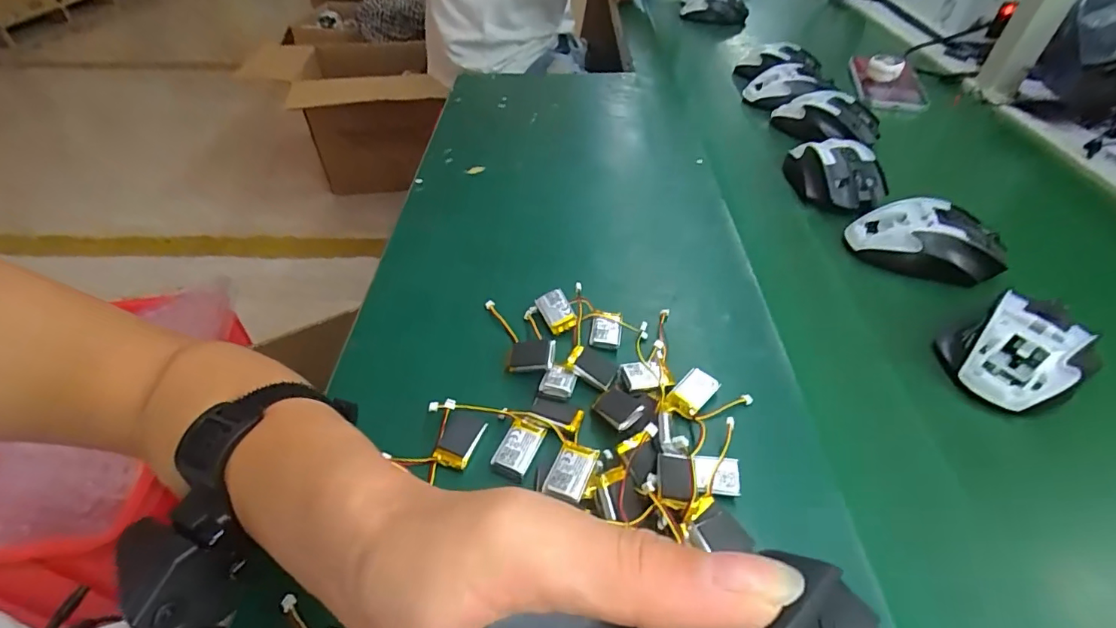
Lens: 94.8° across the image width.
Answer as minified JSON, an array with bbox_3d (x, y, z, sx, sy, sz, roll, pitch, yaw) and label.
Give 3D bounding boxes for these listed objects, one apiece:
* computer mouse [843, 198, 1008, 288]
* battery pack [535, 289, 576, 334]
[{"bbox_3d":[0.303,-0.060,0.424,0.106,0.041,0.061,6,45,5],"label":"computer mouse"},{"bbox_3d":[-0.001,-0.002,0.364,0.020,0.004,0.031,-33,65,3],"label":"battery pack"}]

